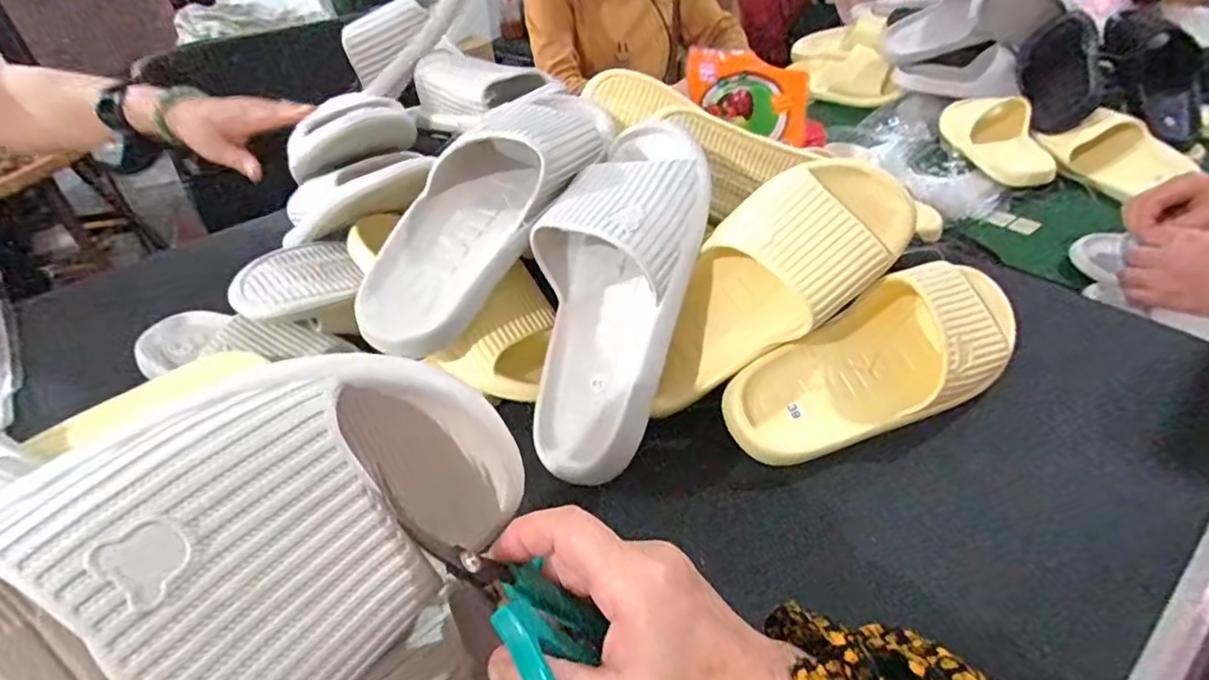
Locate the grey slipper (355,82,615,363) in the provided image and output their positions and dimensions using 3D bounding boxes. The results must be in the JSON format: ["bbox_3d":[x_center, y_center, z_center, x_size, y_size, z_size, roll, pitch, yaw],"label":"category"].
[{"bbox_3d":[-0.094,-0.117,0.482,0.116,0.078,0.291,20,67,28],"label":"grey slipper"}]

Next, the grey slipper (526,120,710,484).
[{"bbox_3d":[0.002,-0.042,0.447,0.125,0.079,0.278,8,80,17],"label":"grey slipper"}]

